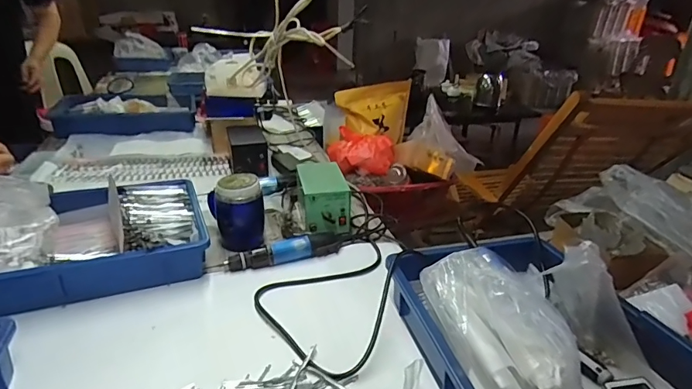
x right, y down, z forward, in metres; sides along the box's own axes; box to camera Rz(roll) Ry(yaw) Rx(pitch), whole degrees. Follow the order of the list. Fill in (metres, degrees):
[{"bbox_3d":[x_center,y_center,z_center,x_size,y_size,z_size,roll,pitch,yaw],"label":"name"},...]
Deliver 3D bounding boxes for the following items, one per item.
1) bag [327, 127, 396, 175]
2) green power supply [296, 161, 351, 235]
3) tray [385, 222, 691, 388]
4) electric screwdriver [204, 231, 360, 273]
[{"bbox_3d":[0.039,-0.116,1.149,0.171,0.069,0.166,1,25,-3],"label":"bag"},{"bbox_3d":[-0.049,0.008,0.902,0.092,0.097,0.154,-3,26,-12],"label":"green power supply"},{"bbox_3d":[0.243,0.171,0.515,0.274,0.129,0.407,-4,26,-13],"label":"tray"},{"bbox_3d":[-0.099,0.093,0.773,0.271,0.032,0.043,-8,27,-21],"label":"electric screwdriver"}]

